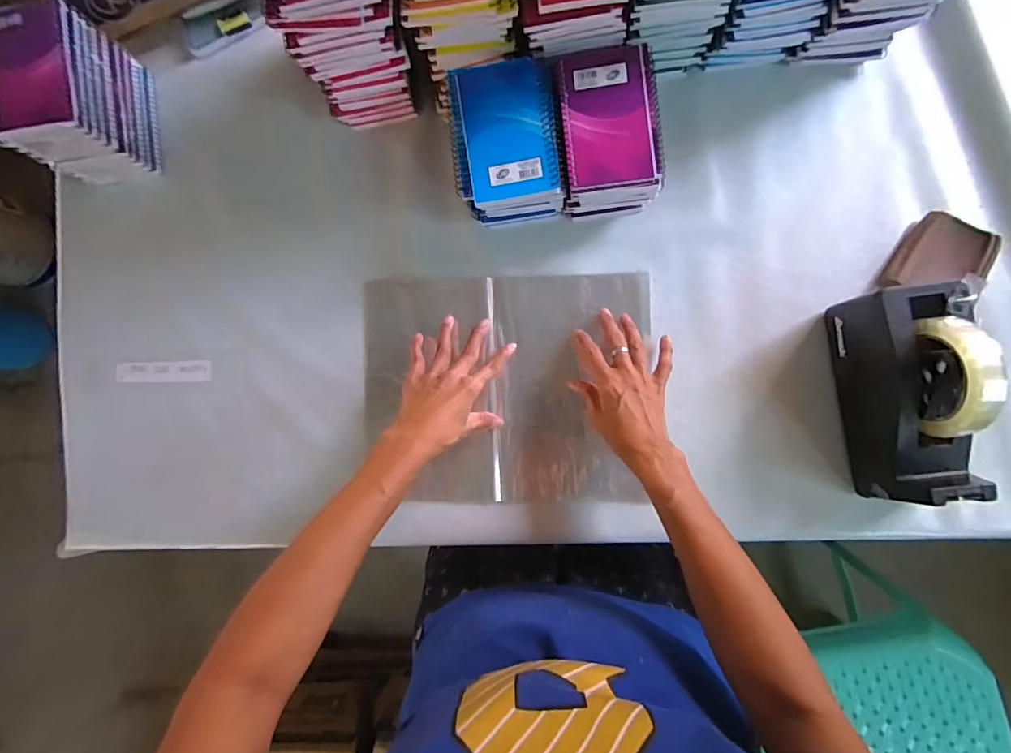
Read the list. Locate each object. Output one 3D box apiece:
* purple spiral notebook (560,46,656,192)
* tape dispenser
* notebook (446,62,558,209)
[{"bbox_3d":[0.097,-0.251,0.458,0.082,0.009,0.138,-7,87,5],"label":"purple spiral notebook"},{"bbox_3d":[0.387,0.016,0.442,0.076,0.133,0.193,-7,87,5],"label":"tape dispenser"},{"bbox_3d":[0.001,-0.239,0.462,0.092,0.010,0.139,-9,86,5],"label":"notebook"}]

